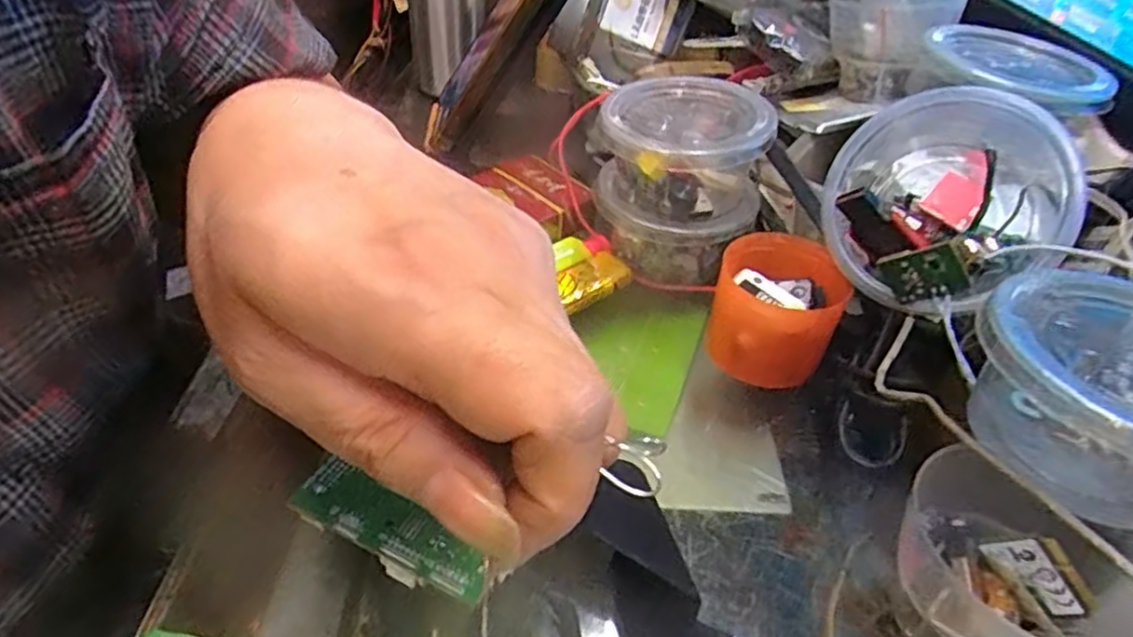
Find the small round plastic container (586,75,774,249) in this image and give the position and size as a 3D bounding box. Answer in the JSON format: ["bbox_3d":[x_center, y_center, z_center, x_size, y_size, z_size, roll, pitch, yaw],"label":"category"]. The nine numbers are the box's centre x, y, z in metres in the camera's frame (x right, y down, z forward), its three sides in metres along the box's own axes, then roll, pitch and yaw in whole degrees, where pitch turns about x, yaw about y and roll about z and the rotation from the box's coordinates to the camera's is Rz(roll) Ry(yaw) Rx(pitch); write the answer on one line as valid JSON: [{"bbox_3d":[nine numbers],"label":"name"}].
[{"bbox_3d":[0.053,-0.078,0.322,0.080,0.051,0.074,2,41,-2],"label":"small round plastic container"}]

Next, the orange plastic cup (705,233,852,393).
[{"bbox_3d":[0.088,-0.004,0.288,0.050,0.045,0.046,2,41,-2],"label":"orange plastic cup"}]

